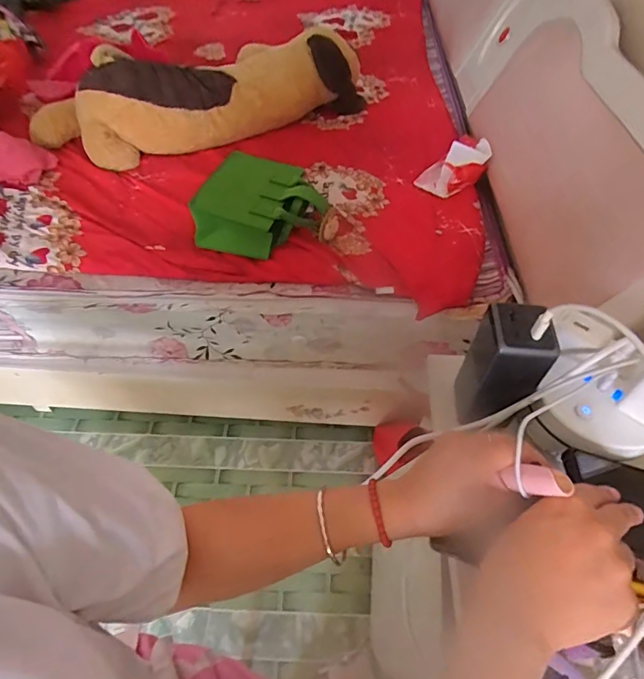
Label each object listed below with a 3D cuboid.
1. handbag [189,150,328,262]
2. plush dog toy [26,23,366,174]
[{"bbox_3d":[-0.124,-0.278,0.961,0.255,0.113,0.231,11,53,7],"label":"handbag"},{"bbox_3d":[-0.317,-0.681,1.228,0.879,0.172,0.256,-23,56,-17],"label":"plush dog toy"}]

